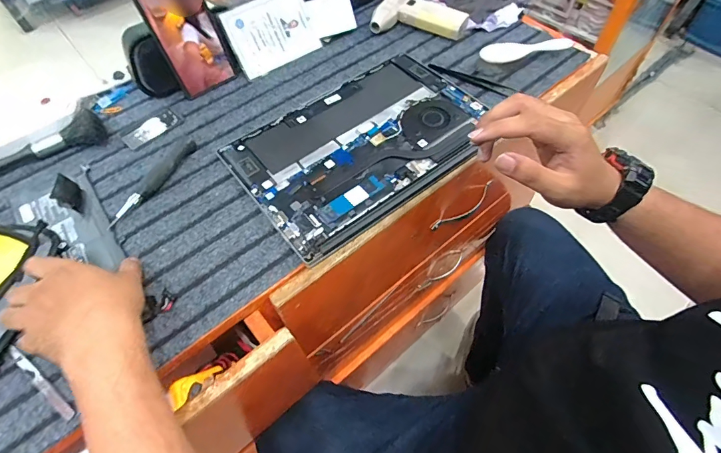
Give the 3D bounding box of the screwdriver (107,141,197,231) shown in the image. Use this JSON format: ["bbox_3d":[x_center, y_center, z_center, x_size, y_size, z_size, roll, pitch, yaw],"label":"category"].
[{"bbox_3d":[-0.255,-0.055,0.488,0.017,0.018,0.141,24,61,17],"label":"screwdriver"}]

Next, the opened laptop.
[{"bbox_3d":[0.005,-0.116,0.506,0.316,0.022,0.213,-34,62,-18],"label":"opened laptop"}]

